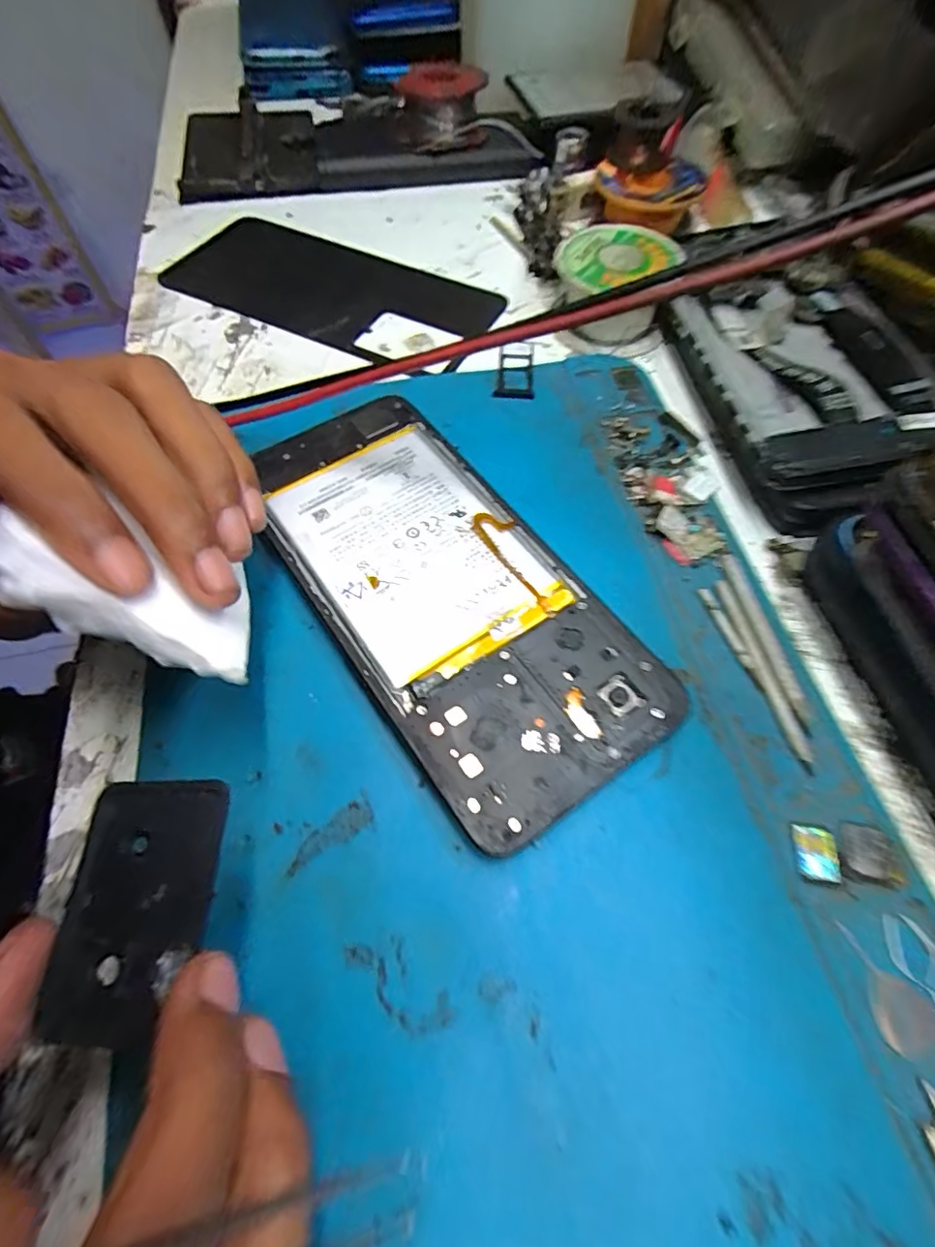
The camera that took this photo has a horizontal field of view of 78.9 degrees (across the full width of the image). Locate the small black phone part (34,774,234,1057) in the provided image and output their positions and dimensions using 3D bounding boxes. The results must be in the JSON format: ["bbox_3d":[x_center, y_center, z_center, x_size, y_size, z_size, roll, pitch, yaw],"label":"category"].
[{"bbox_3d":[-0.064,0.054,0.110,0.029,0.004,0.045,0,61,2],"label":"small black phone part"}]

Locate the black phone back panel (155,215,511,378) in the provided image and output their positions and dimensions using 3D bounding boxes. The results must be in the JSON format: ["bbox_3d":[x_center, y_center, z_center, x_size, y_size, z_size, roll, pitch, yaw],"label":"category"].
[{"bbox_3d":[-0.068,-0.163,0.275,0.167,0.005,0.078,26,65,15],"label":"black phone back panel"}]

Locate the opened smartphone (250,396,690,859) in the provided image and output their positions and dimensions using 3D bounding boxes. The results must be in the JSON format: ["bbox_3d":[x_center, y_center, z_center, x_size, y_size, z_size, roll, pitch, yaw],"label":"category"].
[{"bbox_3d":[-0.010,-0.013,0.184,0.072,0.010,0.160,-33,65,-16],"label":"opened smartphone"}]

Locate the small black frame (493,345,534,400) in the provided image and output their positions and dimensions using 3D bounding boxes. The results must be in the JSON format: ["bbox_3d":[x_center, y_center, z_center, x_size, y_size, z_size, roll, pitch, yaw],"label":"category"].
[{"bbox_3d":[0.020,-0.107,0.242,0.016,0.004,0.033,5,61,4],"label":"small black frame"}]

